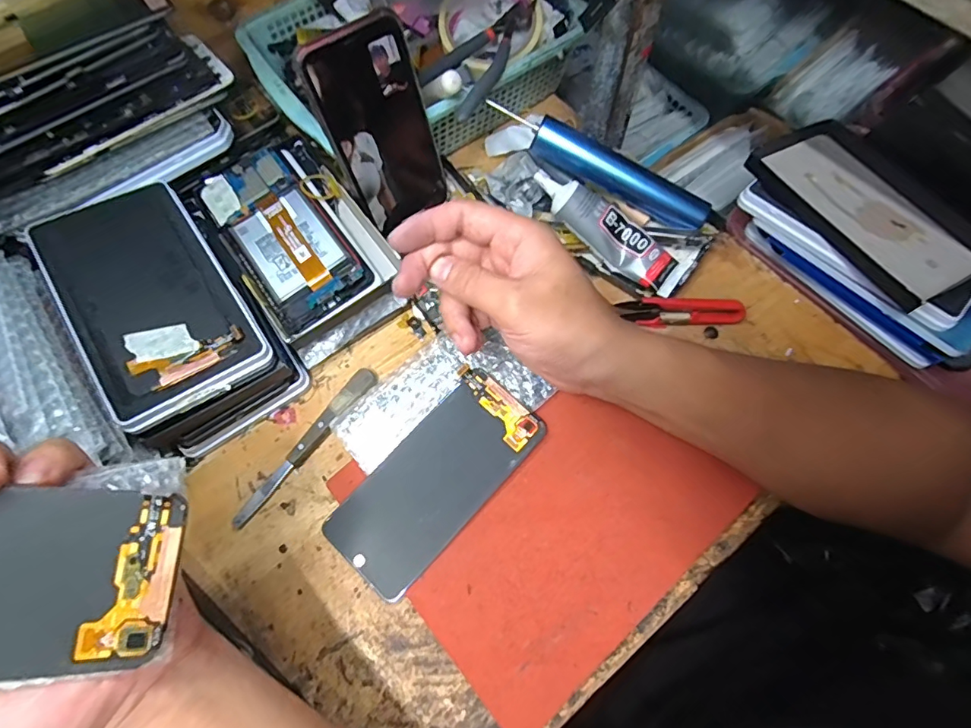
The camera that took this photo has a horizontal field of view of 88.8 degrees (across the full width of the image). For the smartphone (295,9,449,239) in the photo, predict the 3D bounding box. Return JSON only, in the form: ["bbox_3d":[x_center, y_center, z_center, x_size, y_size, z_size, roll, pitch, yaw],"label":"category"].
[{"bbox_3d":[-0.075,-0.171,0.372,0.076,0.145,0.008,-33,54,-10],"label":"smartphone"}]

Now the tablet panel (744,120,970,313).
[{"bbox_3d":[0.305,-0.130,0.402,0.100,0.020,0.181,-26,65,-15],"label":"tablet panel"}]

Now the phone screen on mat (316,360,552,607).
[{"bbox_3d":[-0.032,0.078,0.341,0.071,0.010,0.152,40,77,7],"label":"phone screen on mat"}]

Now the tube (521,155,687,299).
[{"bbox_3d":[0.093,-0.113,0.396,0.150,0.020,0.037,38,72,-2],"label":"tube"}]

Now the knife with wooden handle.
[{"bbox_3d":[-0.129,0.057,0.357,0.017,0.014,0.137,36,73,14],"label":"knife with wooden handle"}]

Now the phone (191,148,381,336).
[{"bbox_3d":[-0.155,-0.101,0.381,0.081,0.014,0.159,-34,71,-12],"label":"phone"}]

